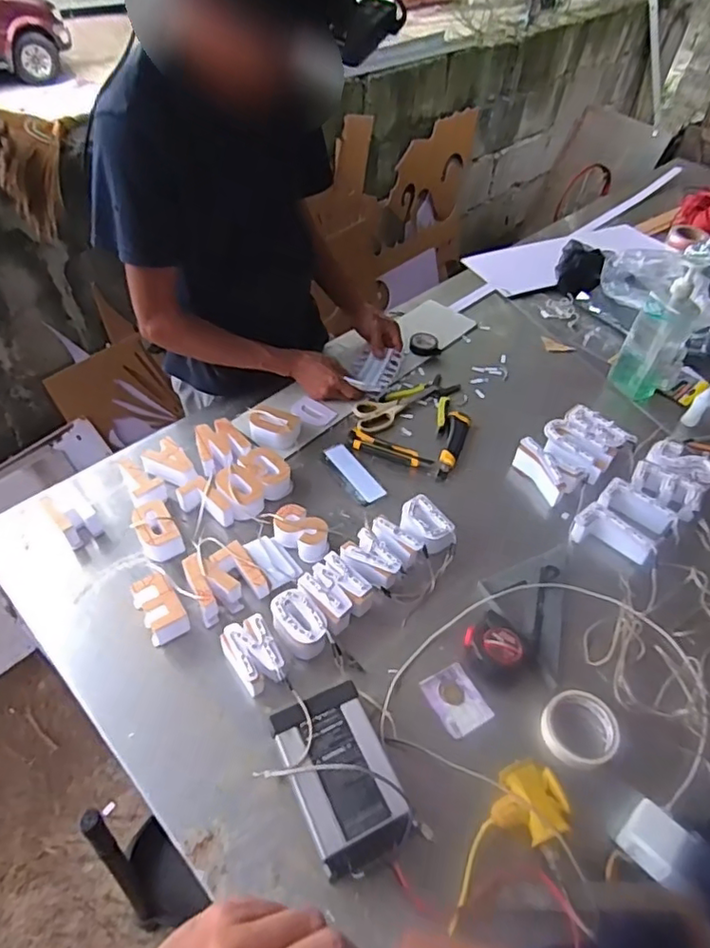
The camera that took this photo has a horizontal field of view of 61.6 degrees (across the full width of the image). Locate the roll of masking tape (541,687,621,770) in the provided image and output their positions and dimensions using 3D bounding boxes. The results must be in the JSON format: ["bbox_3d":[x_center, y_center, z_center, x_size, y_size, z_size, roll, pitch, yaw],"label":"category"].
[{"bbox_3d":[0.287,0.320,0.751,0.097,0.023,0.085,15,46,7],"label":"roll of masking tape"}]

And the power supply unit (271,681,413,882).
[{"bbox_3d":[-0.016,0.348,0.686,0.114,0.049,0.186,-19,54,-20],"label":"power supply unit"}]

